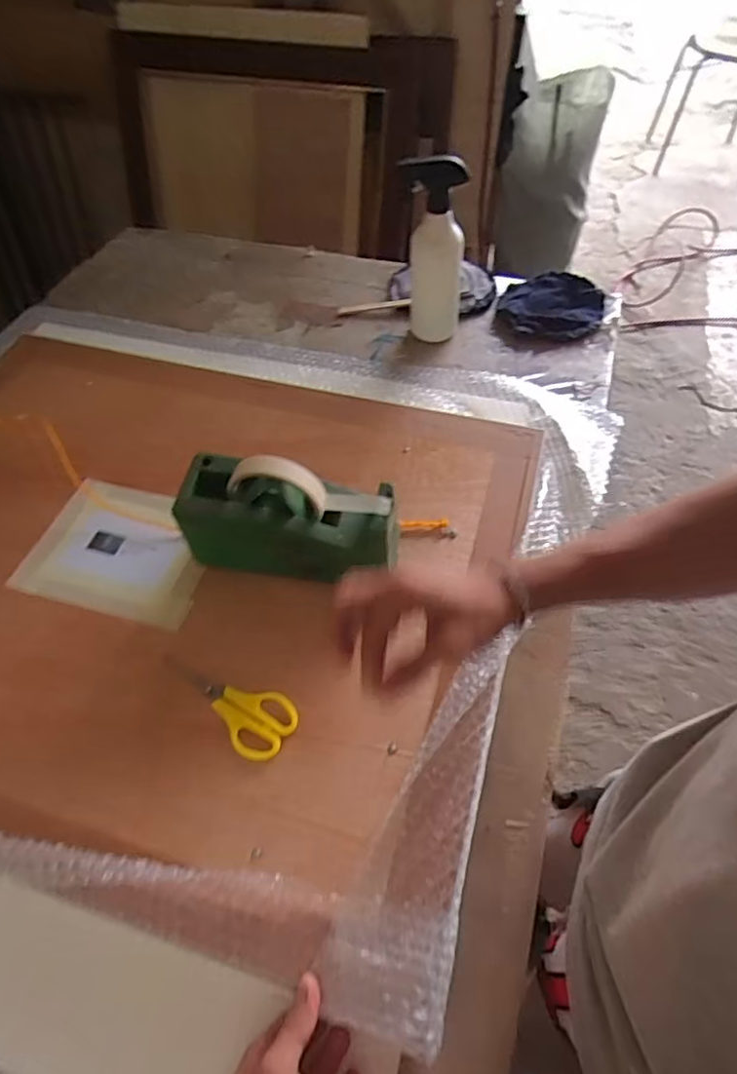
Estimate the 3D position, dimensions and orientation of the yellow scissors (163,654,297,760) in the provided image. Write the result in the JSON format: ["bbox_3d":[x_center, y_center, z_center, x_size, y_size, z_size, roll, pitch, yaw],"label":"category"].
[{"bbox_3d":[-0.124,0.139,0.517,0.136,0.006,0.058,35,62,23],"label":"yellow scissors"}]

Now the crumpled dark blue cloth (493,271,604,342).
[{"bbox_3d":[0.275,-0.353,0.879,0.151,0.025,0.154,9,56,9],"label":"crumpled dark blue cloth"}]

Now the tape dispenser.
[{"bbox_3d":[-0.075,-0.014,0.551,0.202,0.125,0.073,8,56,7],"label":"tape dispenser"}]

